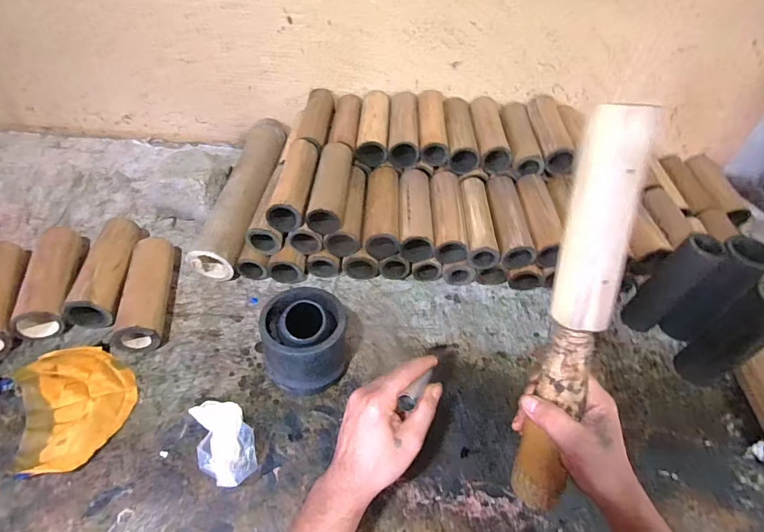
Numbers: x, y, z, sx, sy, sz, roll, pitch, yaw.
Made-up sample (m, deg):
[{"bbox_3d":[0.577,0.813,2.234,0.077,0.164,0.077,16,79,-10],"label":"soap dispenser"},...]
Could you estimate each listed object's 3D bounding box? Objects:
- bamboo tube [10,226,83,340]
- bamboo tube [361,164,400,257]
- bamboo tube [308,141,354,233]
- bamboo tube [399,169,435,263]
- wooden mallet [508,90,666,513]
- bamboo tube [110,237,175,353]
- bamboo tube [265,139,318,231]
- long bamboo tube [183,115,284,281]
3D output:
[{"bbox_3d":[-0.479,0.017,0.602,0.066,0.063,0.187,-7,48,-14],"label":"bamboo tube"},{"bbox_3d":[0.000,-0.097,0.692,0.058,0.054,0.183,2,45,-3],"label":"bamboo tube"},{"bbox_3d":[-0.082,-0.133,0.661,0.053,0.047,0.174,4,45,-2],"label":"bamboo tube"},{"bbox_3d":[0.055,-0.088,0.696,0.056,0.059,0.180,3,45,-3],"label":"bamboo tube"},{"bbox_3d":[0.167,0.057,0.356,0.039,0.365,0.035,2,20,-6],"label":"wooden mallet"},{"bbox_3d":[-0.340,0.036,0.593,0.061,0.055,0.182,-4,48,-11],"label":"bamboo tube"},{"bbox_3d":[-0.136,-0.135,0.660,0.053,0.055,0.174,7,45,1],"label":"bamboo tube"},{"bbox_3d":[-0.250,-0.141,0.757,0.077,0.082,0.393,7,47,-1],"label":"long bamboo tube"}]

